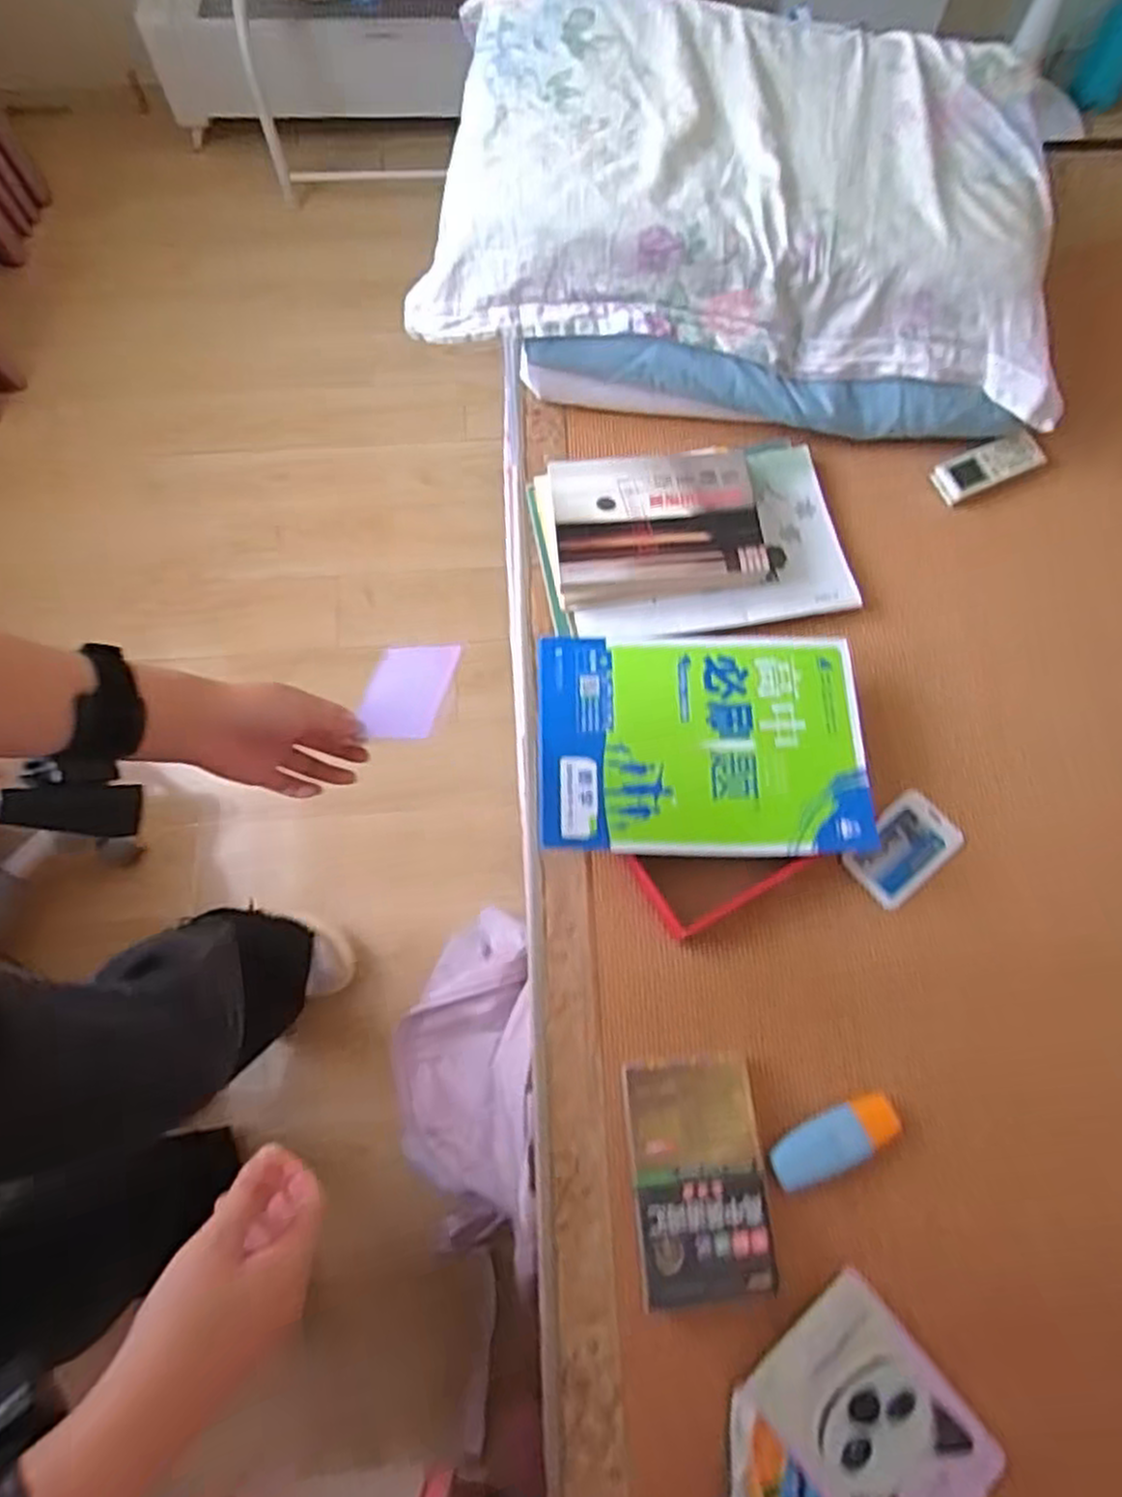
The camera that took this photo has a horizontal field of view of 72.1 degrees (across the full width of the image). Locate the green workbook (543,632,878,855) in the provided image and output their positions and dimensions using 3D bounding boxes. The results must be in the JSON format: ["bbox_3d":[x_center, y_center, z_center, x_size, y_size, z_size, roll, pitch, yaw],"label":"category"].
[{"bbox_3d":[0.128,-0.007,0.707,0.292,0.015,0.209,-1,69,0],"label":"green workbook"}]

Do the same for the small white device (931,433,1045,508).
[{"bbox_3d":[0.485,-0.320,0.874,0.136,0.024,0.047,-24,71,-9],"label":"small white device"}]

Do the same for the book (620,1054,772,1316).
[{"bbox_3d":[0.108,0.338,0.611,0.101,0.019,0.168,-4,69,-1],"label":"book"}]

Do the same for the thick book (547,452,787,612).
[{"bbox_3d":[0.112,-0.234,0.811,0.238,0.049,0.157,-5,69,-2],"label":"thick book"}]

